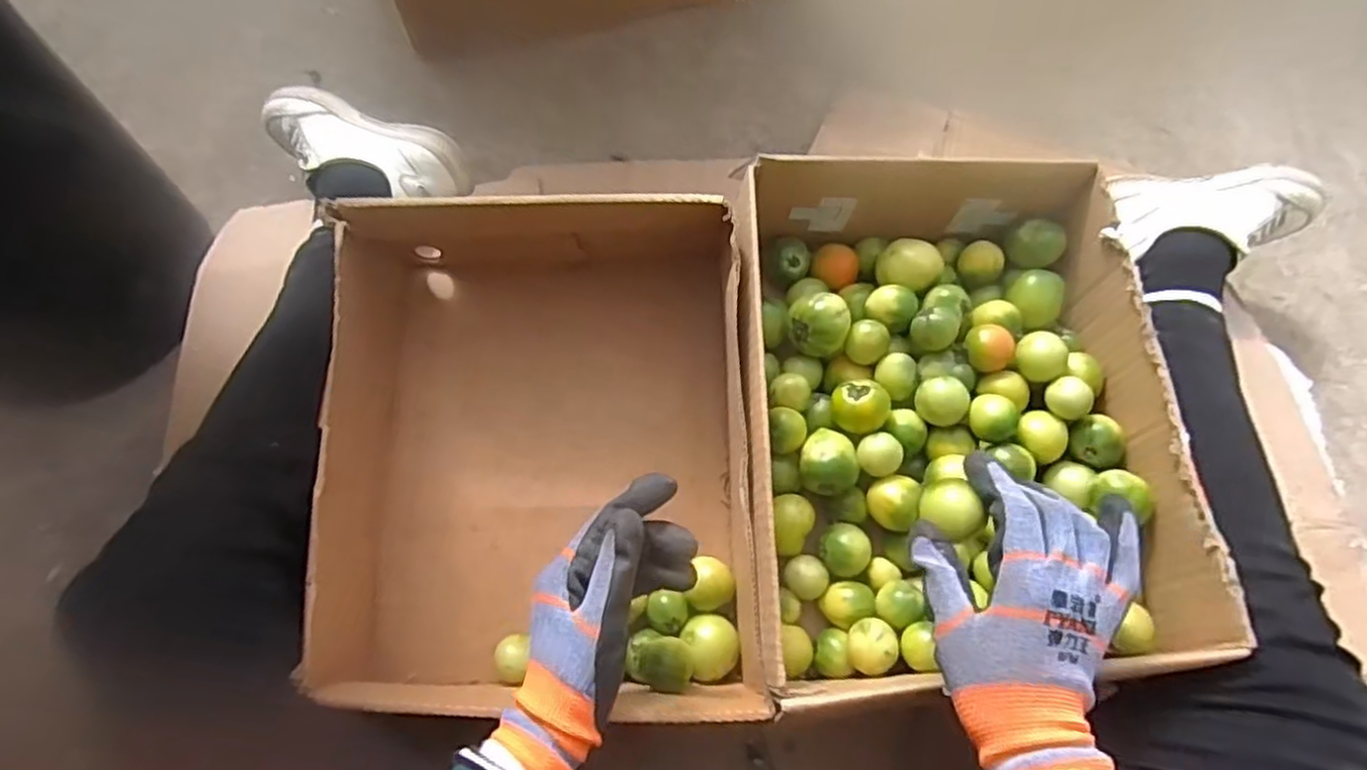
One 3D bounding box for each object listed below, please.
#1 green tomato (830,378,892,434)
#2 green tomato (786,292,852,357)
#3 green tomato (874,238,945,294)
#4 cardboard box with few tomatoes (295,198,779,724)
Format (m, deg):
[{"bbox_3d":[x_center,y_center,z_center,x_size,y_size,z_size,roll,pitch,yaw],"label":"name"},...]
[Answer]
[{"bbox_3d":[0.124,0.017,0.519,0.039,0.030,0.036,0,67,0],"label":"green tomato"},{"bbox_3d":[0.099,-0.043,0.543,0.043,0.045,0.038,8,67,3],"label":"green tomato"},{"bbox_3d":[0.176,-0.090,0.568,0.044,0.034,0.047,37,72,14],"label":"green tomato"},{"bbox_3d":[-0.098,0.037,0.506,0.260,0.143,0.329,-2,67,-1],"label":"cardboard box with few tomatoes"}]

